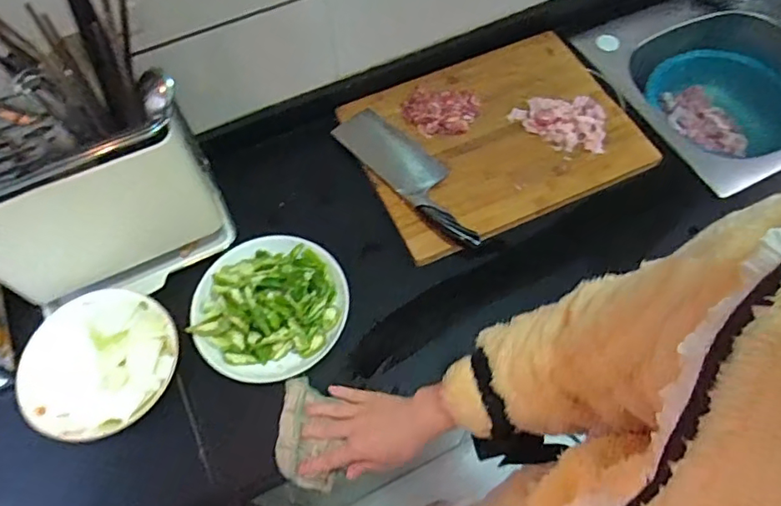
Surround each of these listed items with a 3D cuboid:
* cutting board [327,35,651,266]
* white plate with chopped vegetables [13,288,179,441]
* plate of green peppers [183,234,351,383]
[{"bbox_3d":[0.163,-0.182,0.828,0.406,0.033,0.295,-23,63,-10],"label":"cutting board"},{"bbox_3d":[-0.353,0.127,0.653,0.185,0.038,0.173,-1,62,2],"label":"white plate with chopped vegetables"},{"bbox_3d":[-0.155,0.065,0.702,0.188,0.044,0.190,-1,62,2],"label":"plate of green peppers"}]

